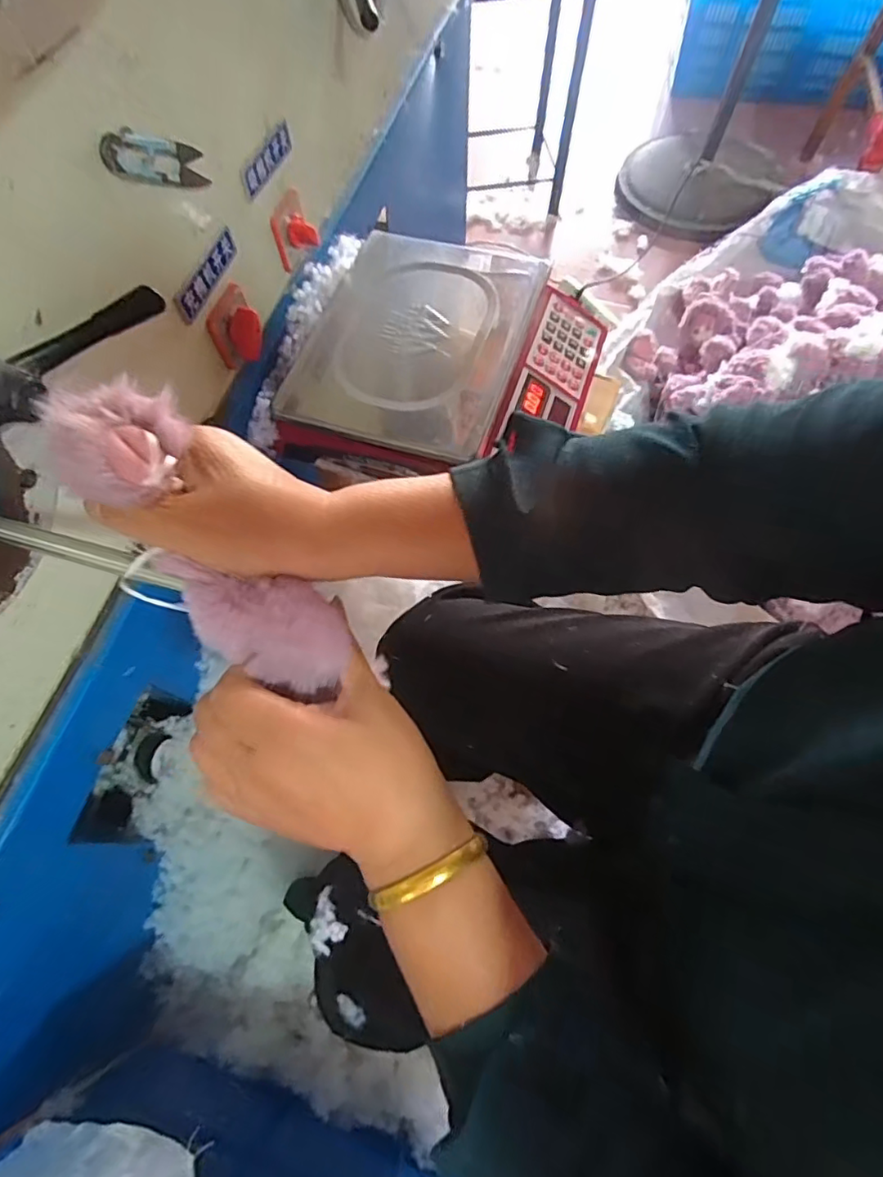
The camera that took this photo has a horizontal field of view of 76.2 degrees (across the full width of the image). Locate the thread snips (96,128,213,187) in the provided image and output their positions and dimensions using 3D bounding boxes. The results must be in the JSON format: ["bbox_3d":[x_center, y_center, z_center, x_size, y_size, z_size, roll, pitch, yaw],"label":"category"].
[{"bbox_3d":[-0.213,-0.323,0.425,0.009,0.029,0.112,14,33,8],"label":"thread snips"}]

